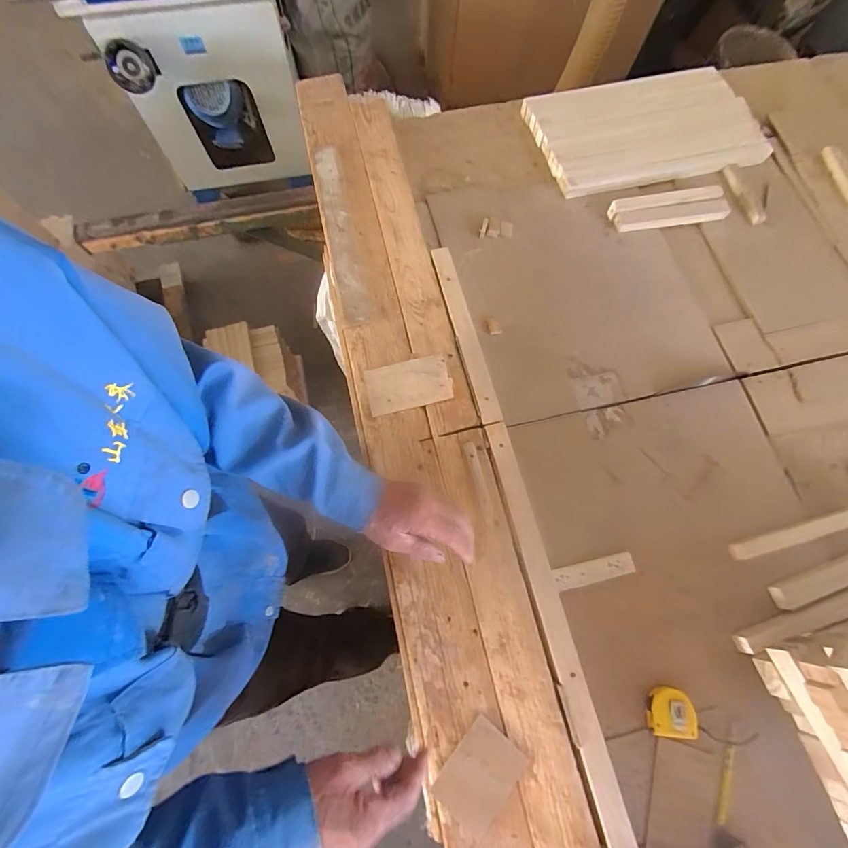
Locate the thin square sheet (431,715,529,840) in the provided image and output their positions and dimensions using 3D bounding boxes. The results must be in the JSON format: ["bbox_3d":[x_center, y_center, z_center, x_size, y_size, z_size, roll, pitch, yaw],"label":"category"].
[{"bbox_3d":[0.067,0.421,0.487,0.074,0.007,0.102,36,74,10],"label":"thin square sheet"}]

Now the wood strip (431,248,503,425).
[{"bbox_3d":[0.069,-0.154,0.677,0.034,0.013,0.334,-13,72,-5],"label":"wood strip"}]

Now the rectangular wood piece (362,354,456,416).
[{"bbox_3d":[-0.025,-0.062,0.654,0.131,0.013,0.080,-11,72,-5],"label":"rectangular wood piece"}]

